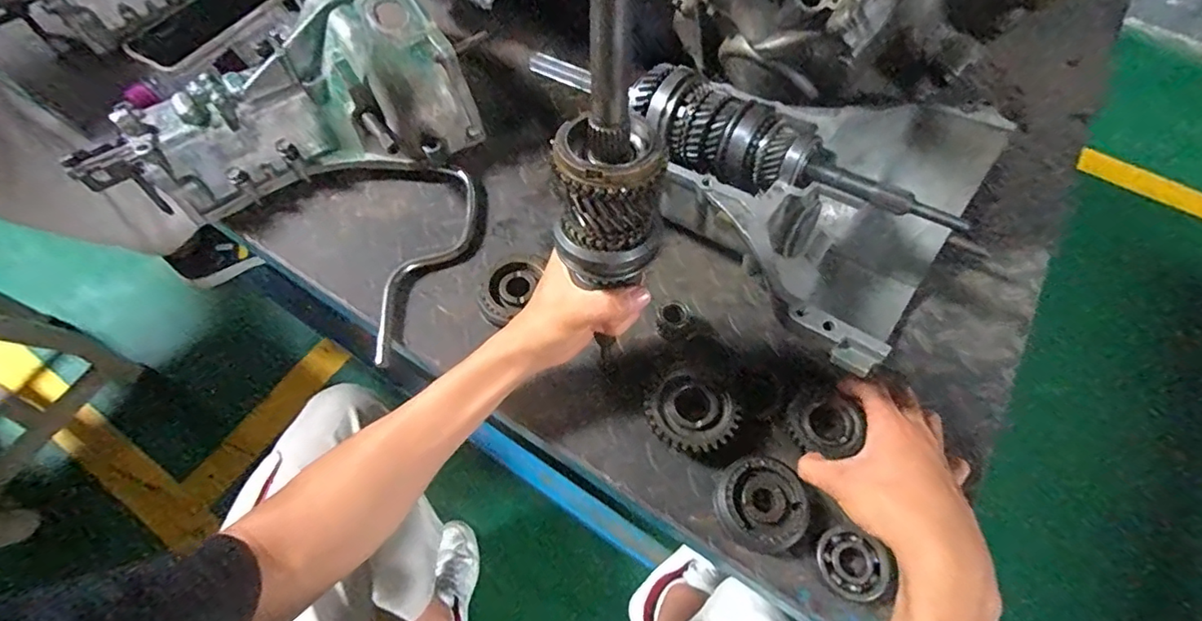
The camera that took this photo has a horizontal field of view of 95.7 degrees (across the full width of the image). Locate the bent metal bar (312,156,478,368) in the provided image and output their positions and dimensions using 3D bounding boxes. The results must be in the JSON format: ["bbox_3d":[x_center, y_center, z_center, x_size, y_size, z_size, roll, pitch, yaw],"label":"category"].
[{"bbox_3d":[-0.185,-0.071,0.547,0.135,0.018,0.242,-17,64,-10],"label":"bent metal bar"}]

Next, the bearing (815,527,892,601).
[{"bbox_3d":[0.189,0.191,0.411,0.048,0.011,0.050,1,62,-1],"label":"bearing"}]

